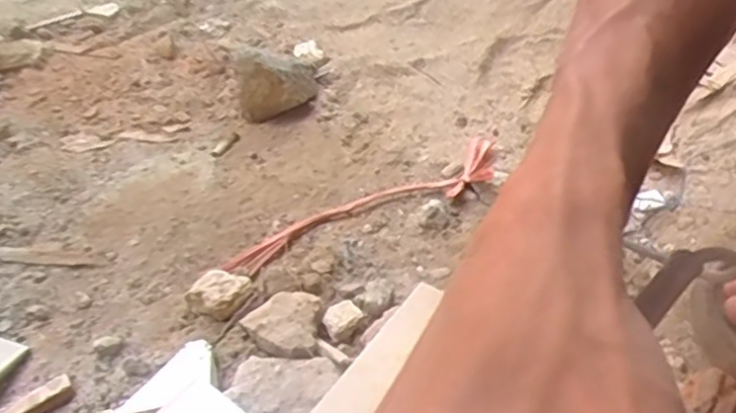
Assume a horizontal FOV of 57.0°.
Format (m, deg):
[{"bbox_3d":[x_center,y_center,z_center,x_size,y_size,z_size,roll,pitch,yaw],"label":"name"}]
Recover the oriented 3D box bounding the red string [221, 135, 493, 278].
[{"bbox_3d":[0.009,0.000,0.519,0.243,0.010,0.049,-24,45,-24],"label":"red string"}]

